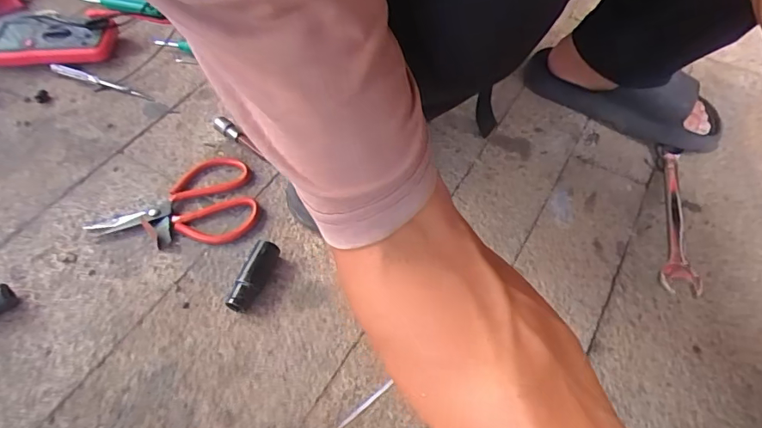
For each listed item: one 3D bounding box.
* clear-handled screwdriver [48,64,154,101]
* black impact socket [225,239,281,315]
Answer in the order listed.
[{"bbox_3d":[-0.405,-0.193,0.714,0.173,0.016,0.011,16,56,11],"label":"clear-handled screwdriver"},{"bbox_3d":[-0.136,0.067,0.517,0.024,0.027,0.077,20,57,13],"label":"black impact socket"}]

